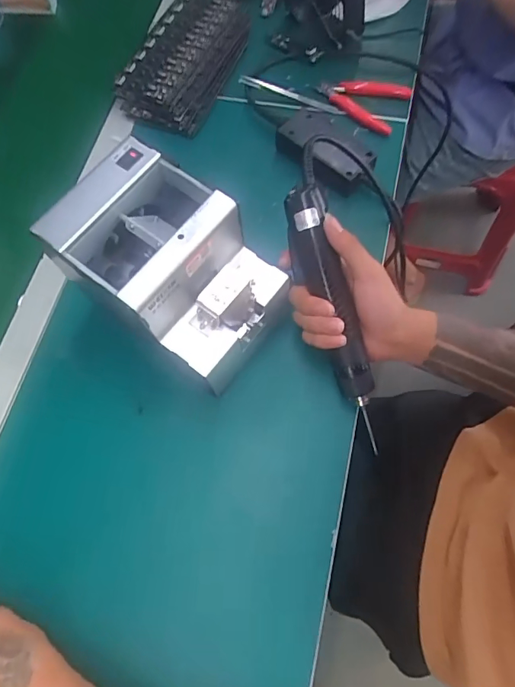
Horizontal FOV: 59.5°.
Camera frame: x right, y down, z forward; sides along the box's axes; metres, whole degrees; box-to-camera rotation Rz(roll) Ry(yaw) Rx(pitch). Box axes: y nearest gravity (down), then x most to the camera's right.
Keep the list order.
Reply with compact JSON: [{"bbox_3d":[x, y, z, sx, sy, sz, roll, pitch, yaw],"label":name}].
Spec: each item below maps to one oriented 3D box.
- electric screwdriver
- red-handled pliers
[{"bbox_3d":[0.073,-0.022,0.420,0.037,0.030,0.244,-19,96,-4],"label":"electric screwdriver"},{"bbox_3d":[0.131,-0.297,0.559,0.109,0.025,0.061,10,72,5],"label":"red-handled pliers"}]

